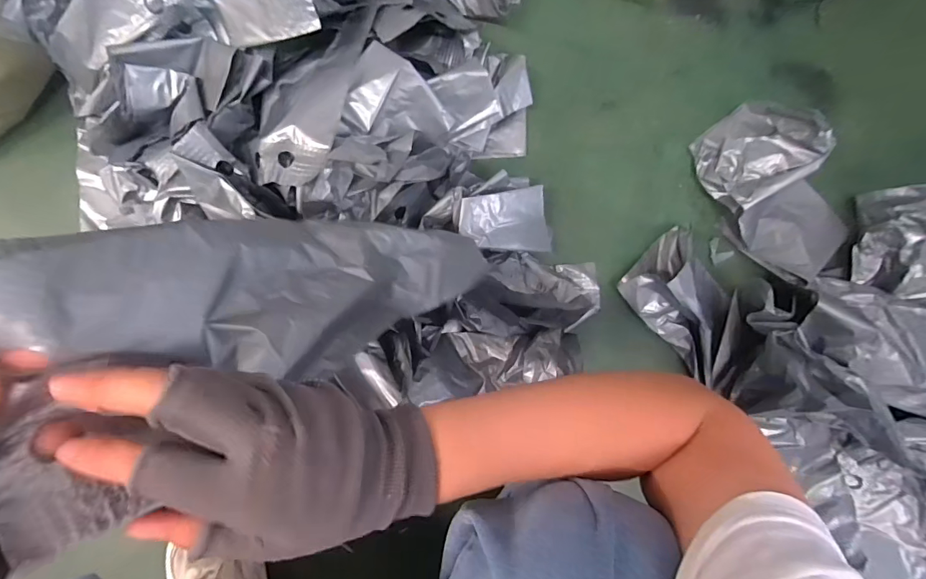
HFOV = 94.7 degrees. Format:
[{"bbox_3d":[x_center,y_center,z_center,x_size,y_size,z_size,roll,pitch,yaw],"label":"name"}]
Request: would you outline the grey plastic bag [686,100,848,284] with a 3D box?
[{"bbox_3d":[0.431,-0.141,0.579,0.146,0.104,0.248,-26,89,-2],"label":"grey plastic bag"}]

